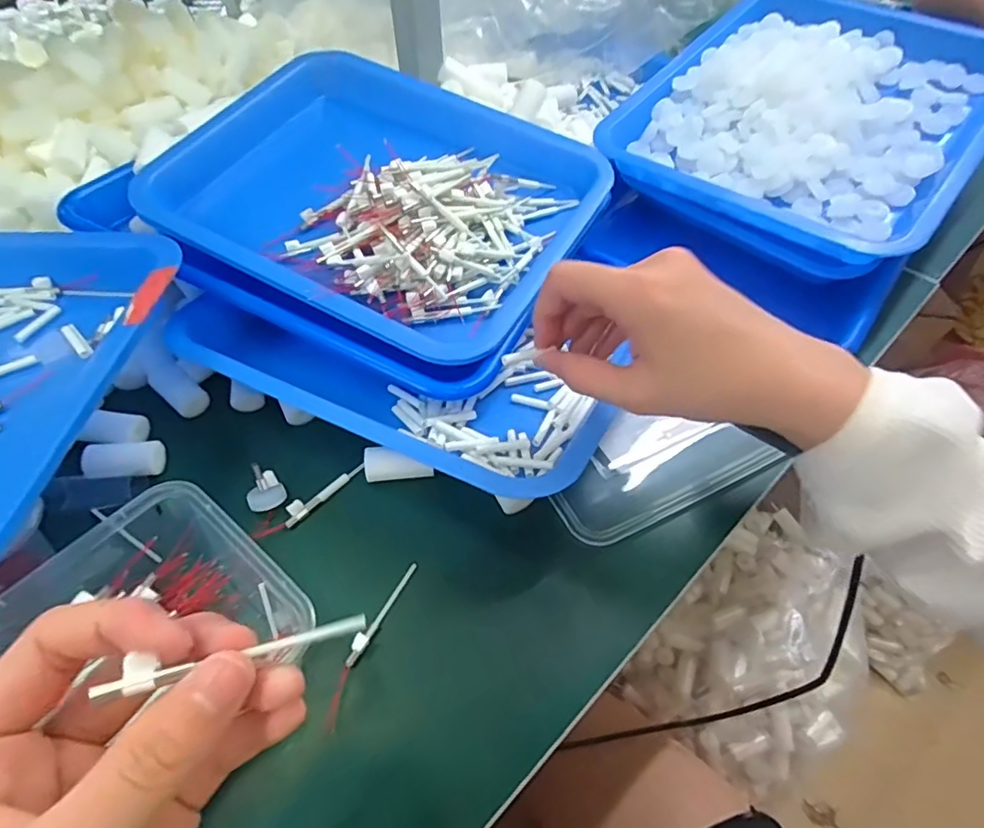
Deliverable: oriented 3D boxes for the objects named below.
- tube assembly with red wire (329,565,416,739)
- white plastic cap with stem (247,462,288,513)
[{"bbox_3d":[-0.062,0.113,0.289,0.009,0.011,0.087,18,55,14],"label":"tube assembly with red wire"},{"bbox_3d":[-0.132,0.043,0.330,0.020,0.022,0.019,0,53,0],"label":"white plastic cap with stem"}]

